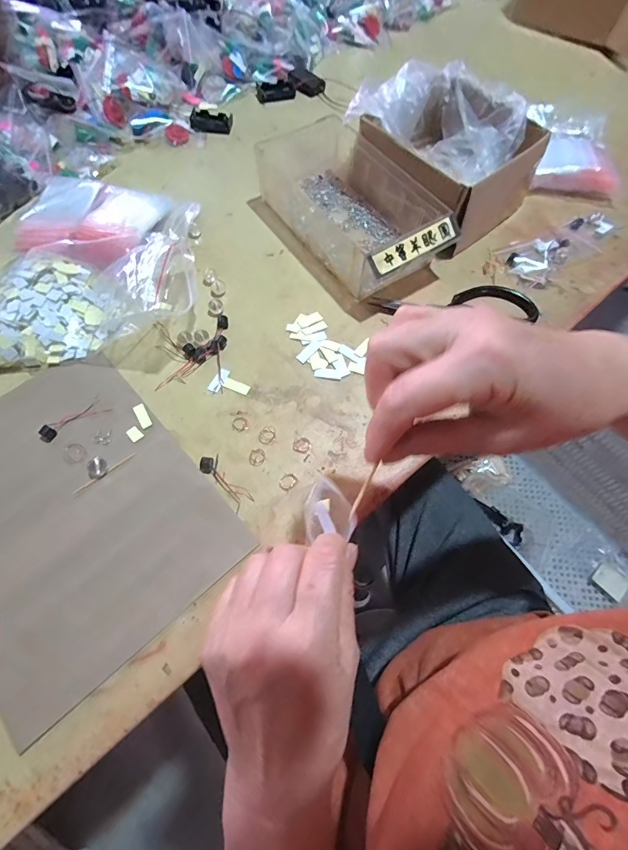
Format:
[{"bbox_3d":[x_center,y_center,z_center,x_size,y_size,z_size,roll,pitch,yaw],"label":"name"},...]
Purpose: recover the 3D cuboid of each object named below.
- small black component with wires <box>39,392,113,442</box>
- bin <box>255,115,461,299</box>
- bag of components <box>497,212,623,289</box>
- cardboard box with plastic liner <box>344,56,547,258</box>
[{"bbox_3d":[-0.230,-0.006,0.371,0.063,0.008,0.021,-38,71,-17],"label":"small black component with wires"},{"bbox_3d":[0.034,-0.271,0.475,0.134,0.065,0.273,-34,70,-16],"label":"bin"},{"bbox_3d":[0.320,-0.227,0.499,0.186,0.019,0.069,-28,69,-14],"label":"bag of components"},{"bbox_3d":[0.174,-0.340,0.491,0.206,0.097,0.195,-31,69,-15],"label":"cardboard box with plastic liner"}]

